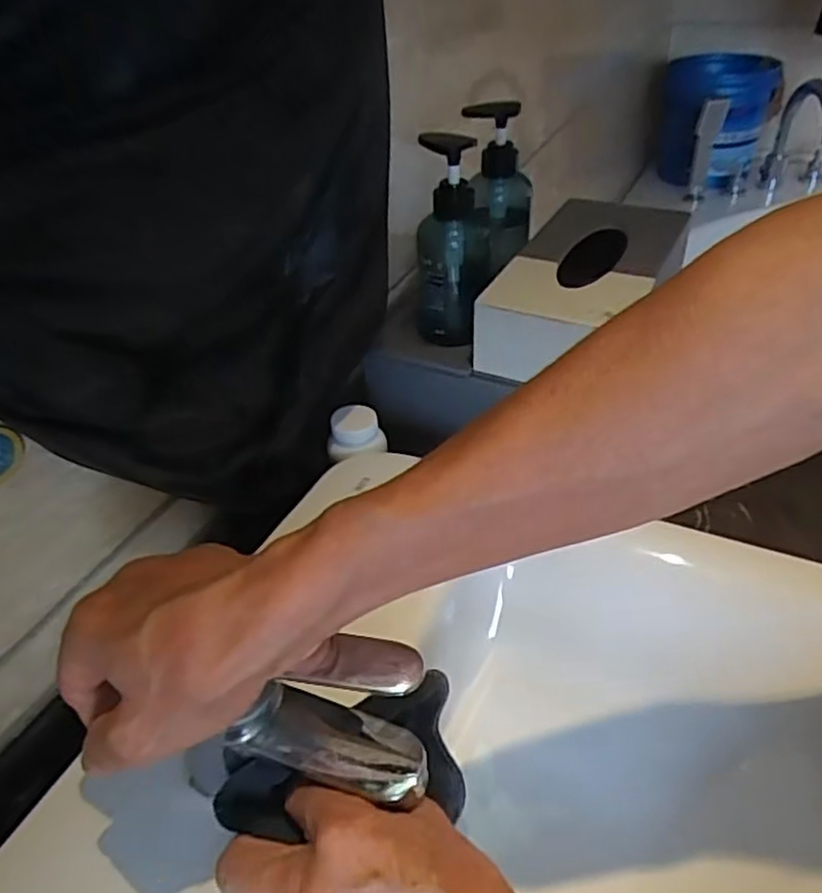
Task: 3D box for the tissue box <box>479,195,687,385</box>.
[{"bbox_3d":[0.155,-0.141,0.609,0.122,0.069,0.226,18,44,24],"label":"tissue box"}]

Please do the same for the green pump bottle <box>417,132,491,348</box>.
[{"bbox_3d":[0.038,-0.176,0.596,0.065,0.169,0.060,-1,39,3],"label":"green pump bottle"}]

